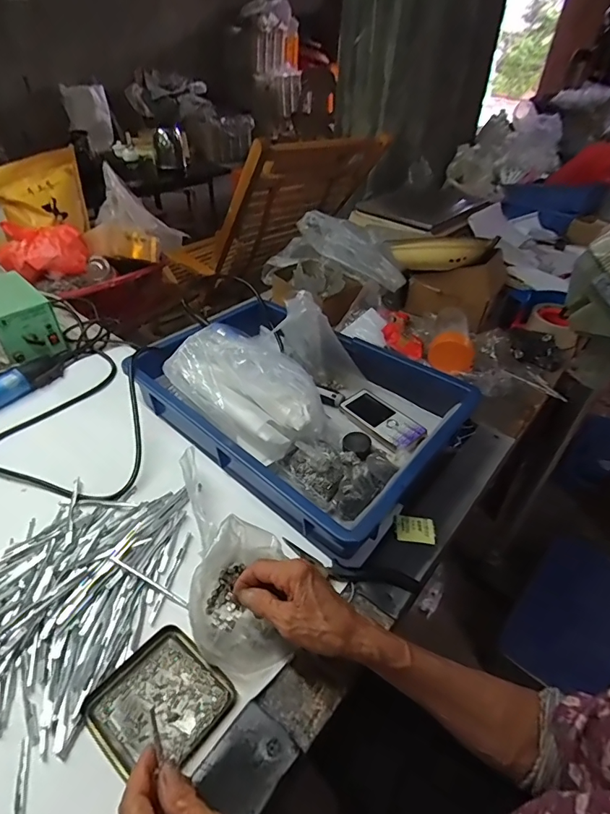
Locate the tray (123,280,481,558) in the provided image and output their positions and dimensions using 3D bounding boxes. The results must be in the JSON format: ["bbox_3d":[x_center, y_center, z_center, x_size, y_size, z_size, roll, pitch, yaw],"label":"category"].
[{"bbox_3d":[-0.012,-0.028,0.594,0.407,0.129,0.274,32,49,30],"label":"tray"}]

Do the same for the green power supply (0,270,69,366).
[{"bbox_3d":[-0.485,-0.146,0.748,0.092,0.097,0.154,-32,51,-33],"label":"green power supply"}]

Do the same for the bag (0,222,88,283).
[{"bbox_3d":[-0.561,-0.338,0.952,0.171,0.069,0.166,-24,47,-27],"label":"bag"}]

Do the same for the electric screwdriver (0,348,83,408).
[{"bbox_3d":[-0.444,-0.026,0.646,0.043,0.032,0.271,26,46,25],"label":"electric screwdriver"}]

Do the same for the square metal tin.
[{"bbox_3d":[-0.123,0.250,0.378,0.098,0.011,0.095,28,47,27],"label":"square metal tin"}]

